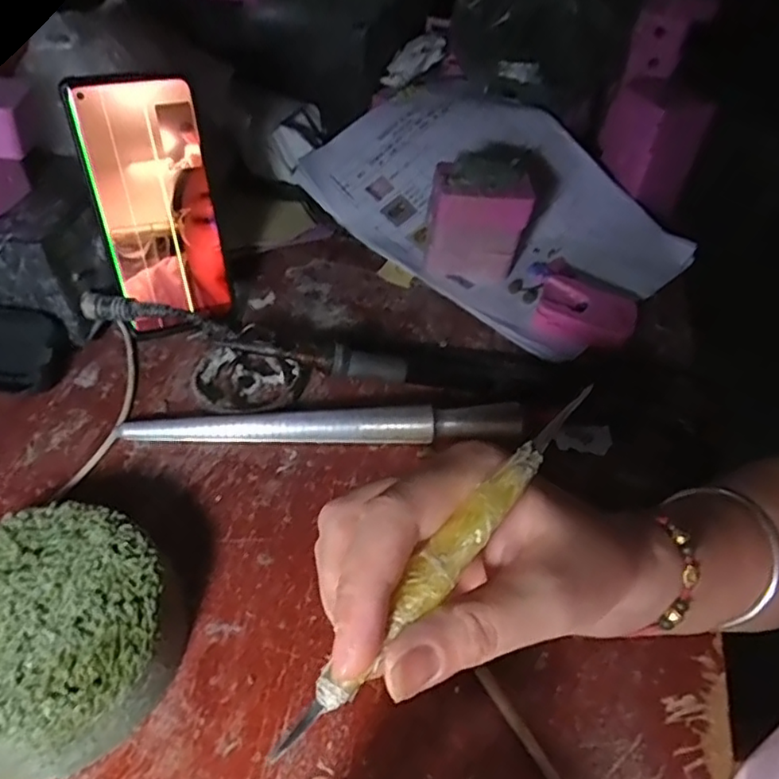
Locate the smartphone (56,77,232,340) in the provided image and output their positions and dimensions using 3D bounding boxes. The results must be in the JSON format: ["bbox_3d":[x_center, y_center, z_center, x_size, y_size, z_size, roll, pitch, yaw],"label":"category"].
[{"bbox_3d":[-0.149,-0.112,0.396,0.071,0.157,0.007,-15,32,-18],"label":"smartphone"}]

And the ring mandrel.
[{"bbox_3d":[-0.037,0.025,0.374,0.233,0.020,0.021,-1,48,-7],"label":"ring mandrel"}]

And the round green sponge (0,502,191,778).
[{"bbox_3d":[-0.146,0.105,0.273,0.099,0.044,0.101,3,47,-3],"label":"round green sponge"}]

